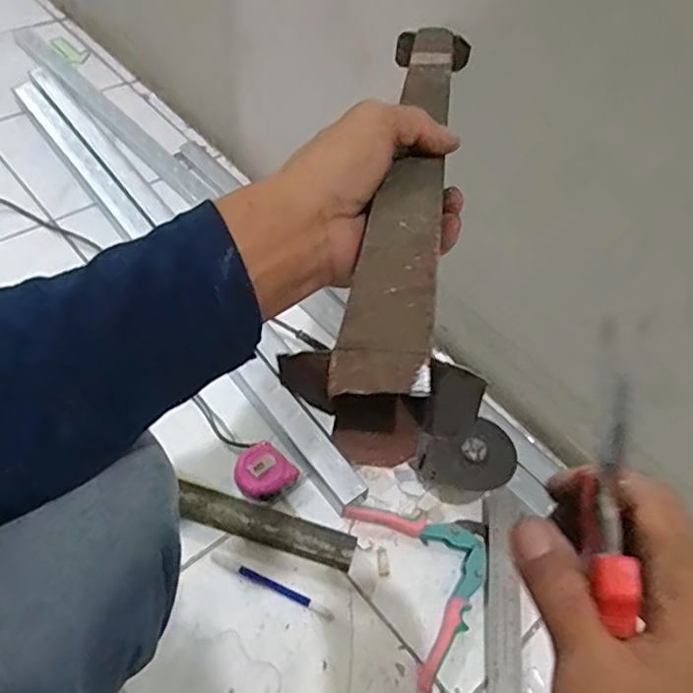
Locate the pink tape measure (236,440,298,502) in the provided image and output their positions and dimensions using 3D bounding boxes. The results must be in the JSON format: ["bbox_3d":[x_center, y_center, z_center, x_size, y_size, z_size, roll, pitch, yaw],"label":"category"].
[{"bbox_3d":[-0.103,0.156,0.753,0.066,0.040,0.067,-32,63,-28],"label":"pink tape measure"}]

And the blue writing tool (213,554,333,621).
[{"bbox_3d":[-0.082,0.267,0.689,0.149,0.010,0.011,22,54,11],"label":"blue writing tool"}]

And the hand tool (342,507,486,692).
[{"bbox_3d":[0.101,0.260,0.712,0.133,0.016,0.206,-14,56,-18],"label":"hand tool"}]

